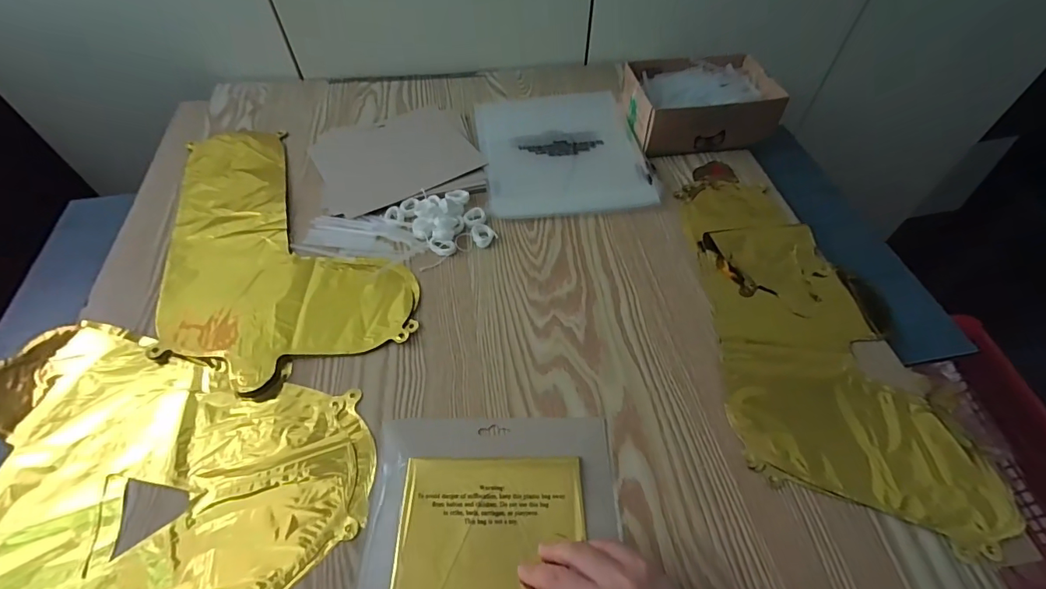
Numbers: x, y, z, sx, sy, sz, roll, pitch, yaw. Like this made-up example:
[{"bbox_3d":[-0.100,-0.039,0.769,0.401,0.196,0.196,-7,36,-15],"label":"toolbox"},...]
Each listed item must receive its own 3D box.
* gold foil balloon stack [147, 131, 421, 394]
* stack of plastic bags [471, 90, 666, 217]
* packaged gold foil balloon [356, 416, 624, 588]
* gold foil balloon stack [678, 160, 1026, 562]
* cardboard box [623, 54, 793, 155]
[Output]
[{"bbox_3d":[-0.284,-0.078,0.538,0.237,0.008,0.399,-18,55,-13],"label":"gold foil balloon stack"},{"bbox_3d":[0.048,-0.196,0.619,0.204,0.022,0.229,-8,53,-6],"label":"stack of plastic bags"},{"bbox_3d":[-0.023,0.173,0.359,0.194,0.007,0.161,-1,53,-1],"label":"packaged gold foil balloon"},{"bbox_3d":[0.293,0.012,0.470,0.205,0.013,0.416,2,53,1],"label":"gold foil balloon stack"},{"bbox_3d":[0.236,-0.266,0.636,0.181,0.067,0.154,-3,53,-3],"label":"cardboard box"}]

